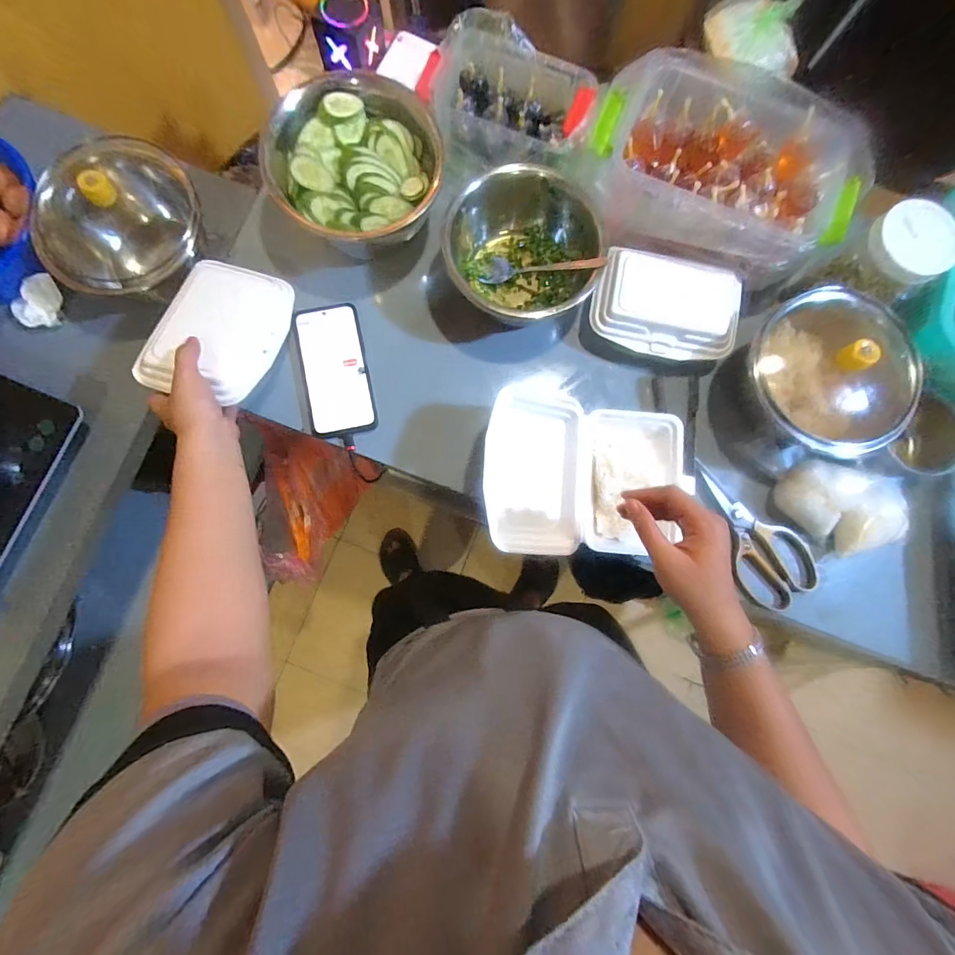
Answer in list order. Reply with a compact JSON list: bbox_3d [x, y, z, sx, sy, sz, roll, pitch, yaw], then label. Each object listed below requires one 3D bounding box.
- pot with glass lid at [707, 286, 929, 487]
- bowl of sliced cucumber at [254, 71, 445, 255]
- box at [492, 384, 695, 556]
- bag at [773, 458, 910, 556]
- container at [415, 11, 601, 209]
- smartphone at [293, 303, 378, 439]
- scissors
[{"bbox_3d":[0.408,-0.110,0.522,0.192,0.121,0.188,0,83,-2],"label":"pot with glass lid"},{"bbox_3d":[-0.146,-0.375,0.548,0.208,0.098,0.204,-27,85,-5],"label":"bowl of sliced cucumber"},{"bbox_3d":[0.135,-0.002,0.515,0.225,0.058,0.186,5,83,-2],"label":"box"},{"bbox_3d":[0.463,0.037,0.542,0.153,0.047,0.117,-2,83,-3],"label":"bag"},{"bbox_3d":[0.049,-0.490,0.557,0.222,0.080,0.178,17,83,0],"label":"container"},{"bbox_3d":[-0.183,-0.138,0.558,0.082,0.009,0.165,-12,88,-5],"label":"smartphone"},{"bbox_3d":[0.361,0.065,0.559,0.096,0.010,0.205,-22,85,-5],"label":"scissors"}]

